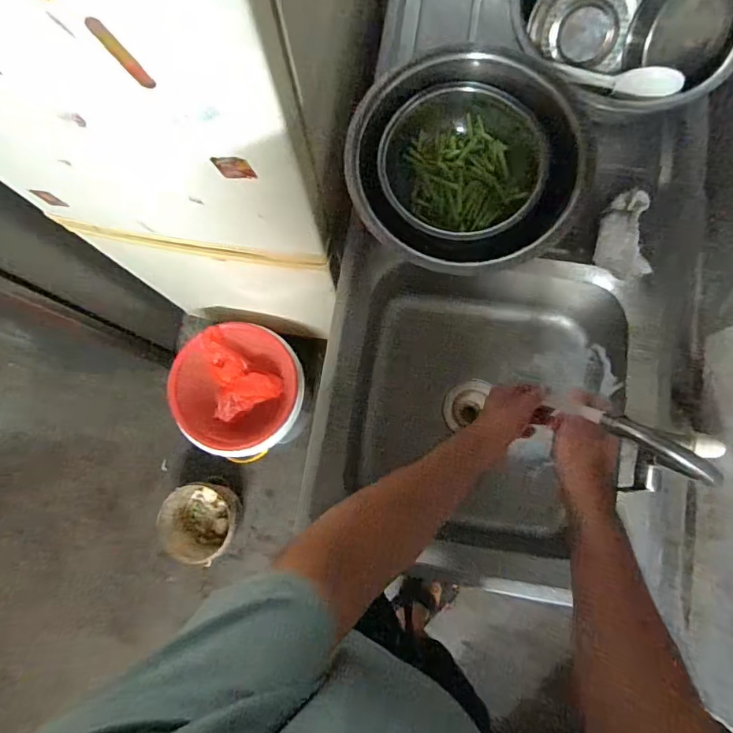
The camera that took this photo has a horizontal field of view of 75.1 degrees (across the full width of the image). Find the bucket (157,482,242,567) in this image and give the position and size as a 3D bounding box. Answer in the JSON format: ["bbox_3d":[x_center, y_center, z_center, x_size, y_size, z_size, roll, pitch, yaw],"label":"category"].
[{"bbox_3d":[-0.459,0.441,1.345,0.209,0.176,0.220,-14,80,-1],"label":"bucket"}]

